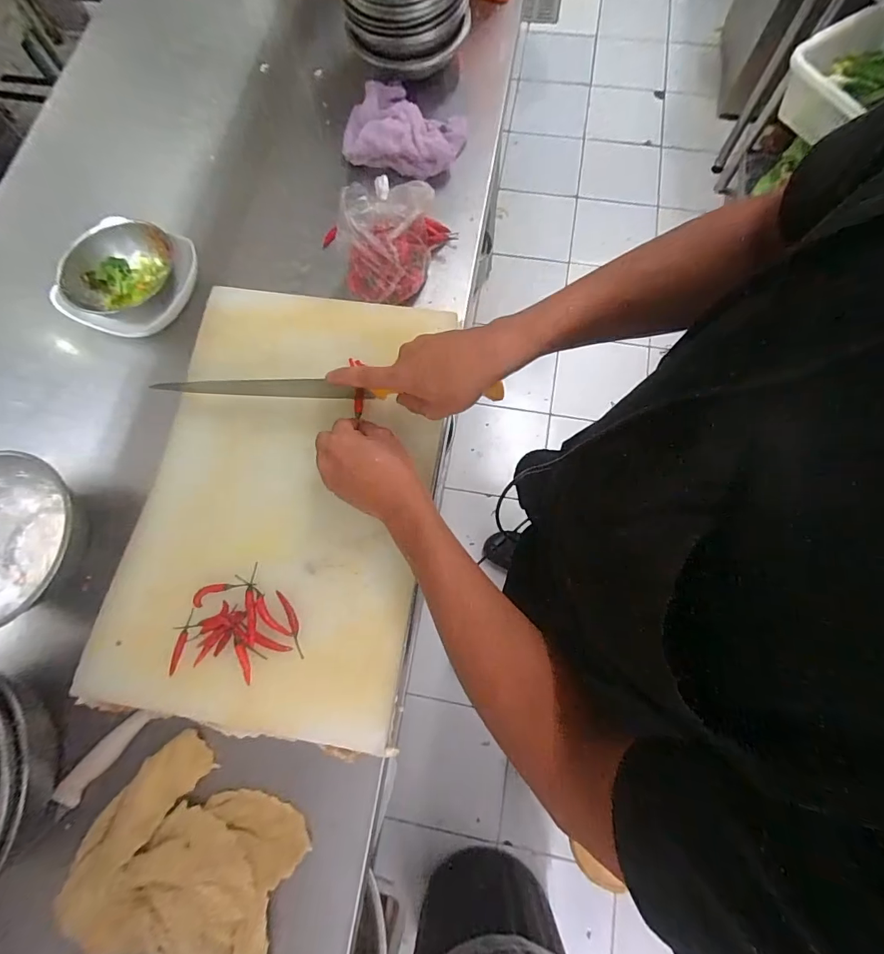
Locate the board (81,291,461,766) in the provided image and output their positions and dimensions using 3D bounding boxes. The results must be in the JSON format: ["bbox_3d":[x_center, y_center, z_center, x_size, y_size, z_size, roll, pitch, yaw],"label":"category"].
[{"bbox_3d":[-0.162,0.009,0.458,0.296,0.035,0.444,9,75,4],"label":"board"}]

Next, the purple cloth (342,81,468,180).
[{"bbox_3d":[-0.048,-0.491,0.615,0.152,0.045,0.135,16,75,6],"label":"purple cloth"}]

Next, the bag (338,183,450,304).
[{"bbox_3d":[-0.057,-0.287,0.523,0.123,0.106,0.113,-5,74,1],"label":"bag"}]

